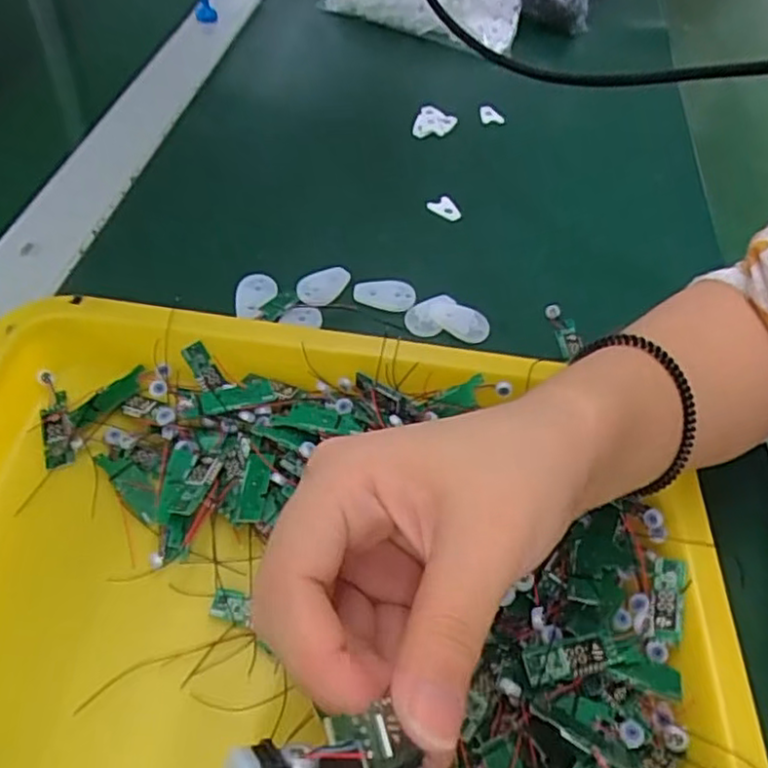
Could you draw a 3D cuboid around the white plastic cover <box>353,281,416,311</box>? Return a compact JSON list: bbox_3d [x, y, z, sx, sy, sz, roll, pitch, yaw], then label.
[{"bbox_3d":[0.000,-0.054,0.400,0.036,0.006,0.017,6,49,-2],"label":"white plastic cover"}]

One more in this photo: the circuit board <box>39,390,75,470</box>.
[{"bbox_3d":[-0.153,0.020,0.314,0.012,0.004,0.043,-13,53,-17],"label":"circuit board"}]

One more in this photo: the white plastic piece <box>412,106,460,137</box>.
[{"bbox_3d":[0.040,-0.207,0.536,0.029,0.006,0.033,22,63,2],"label":"white plastic piece"}]

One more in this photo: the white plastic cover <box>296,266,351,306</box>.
[{"bbox_3d":[-0.034,-0.059,0.396,0.034,0.008,0.018,-29,59,-27],"label":"white plastic cover"}]

